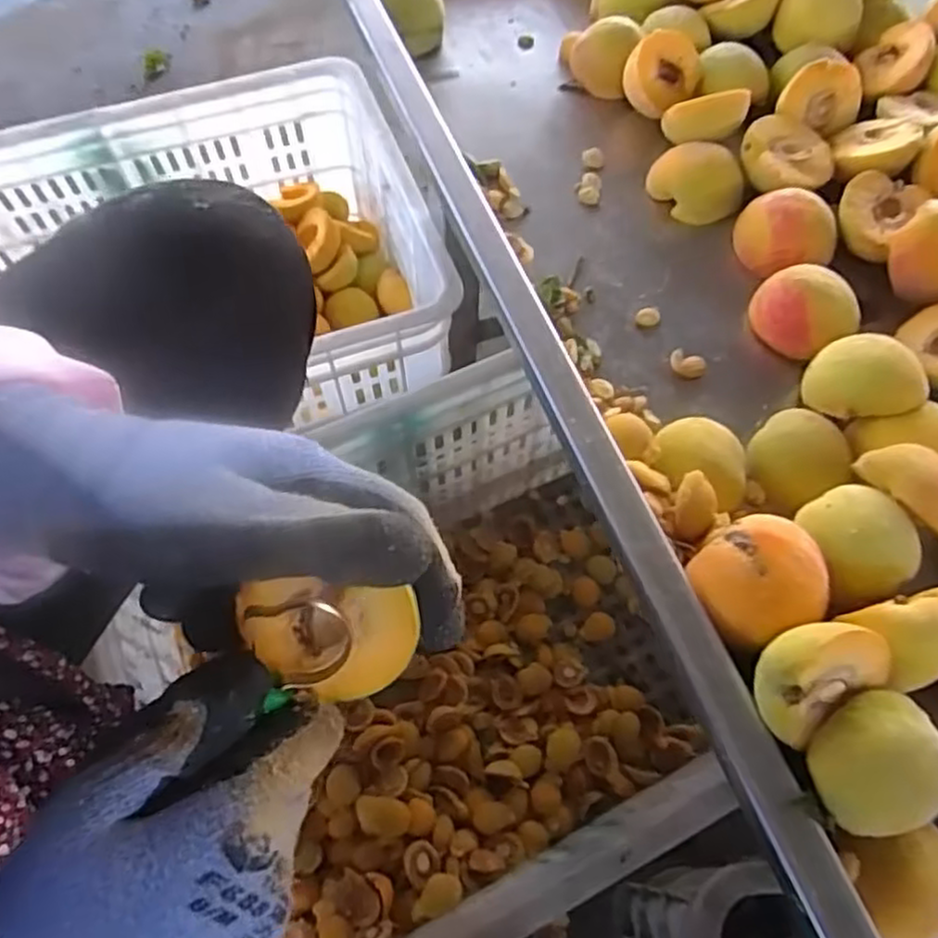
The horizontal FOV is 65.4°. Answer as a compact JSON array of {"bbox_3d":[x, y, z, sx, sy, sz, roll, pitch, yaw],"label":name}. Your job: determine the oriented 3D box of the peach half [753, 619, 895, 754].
[{"bbox_3d":[0.140,0.082,0.294,0.049,0.032,0.036,-33,68,-16],"label":"peach half"}]

